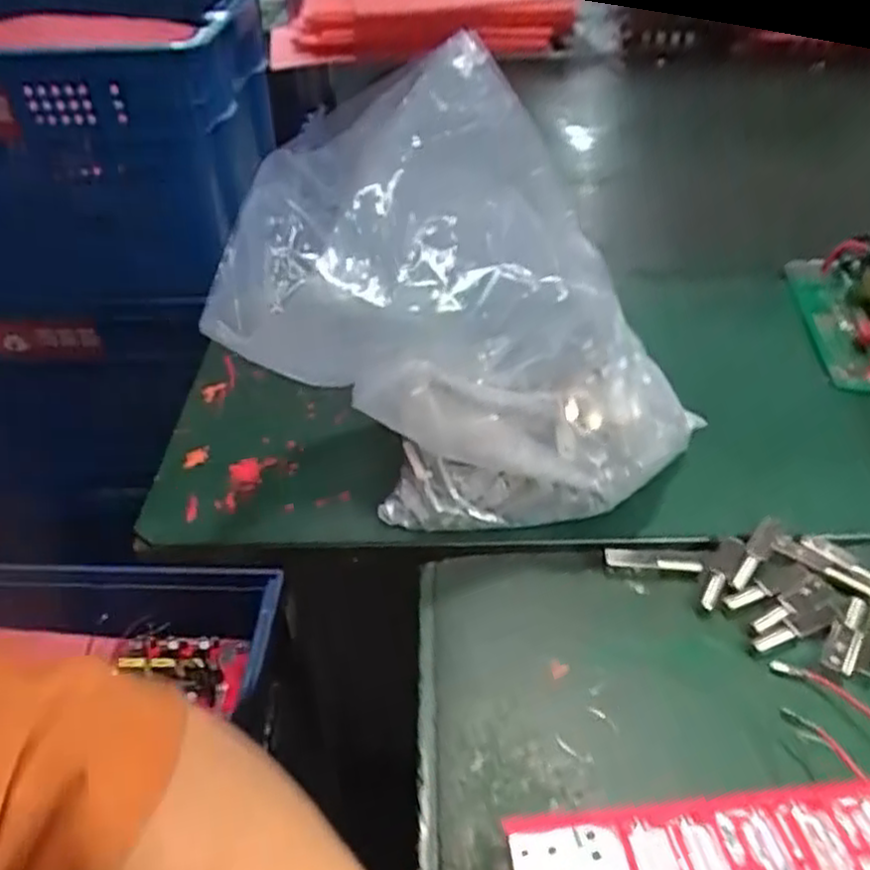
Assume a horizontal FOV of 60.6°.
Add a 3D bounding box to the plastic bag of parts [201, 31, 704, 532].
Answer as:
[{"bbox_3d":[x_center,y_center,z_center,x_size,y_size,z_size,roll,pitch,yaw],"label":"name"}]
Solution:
[{"bbox_3d":[0.009,-0.060,0.399,0.237,0.229,0.108,5,41,9],"label":"plastic bag of parts"}]

